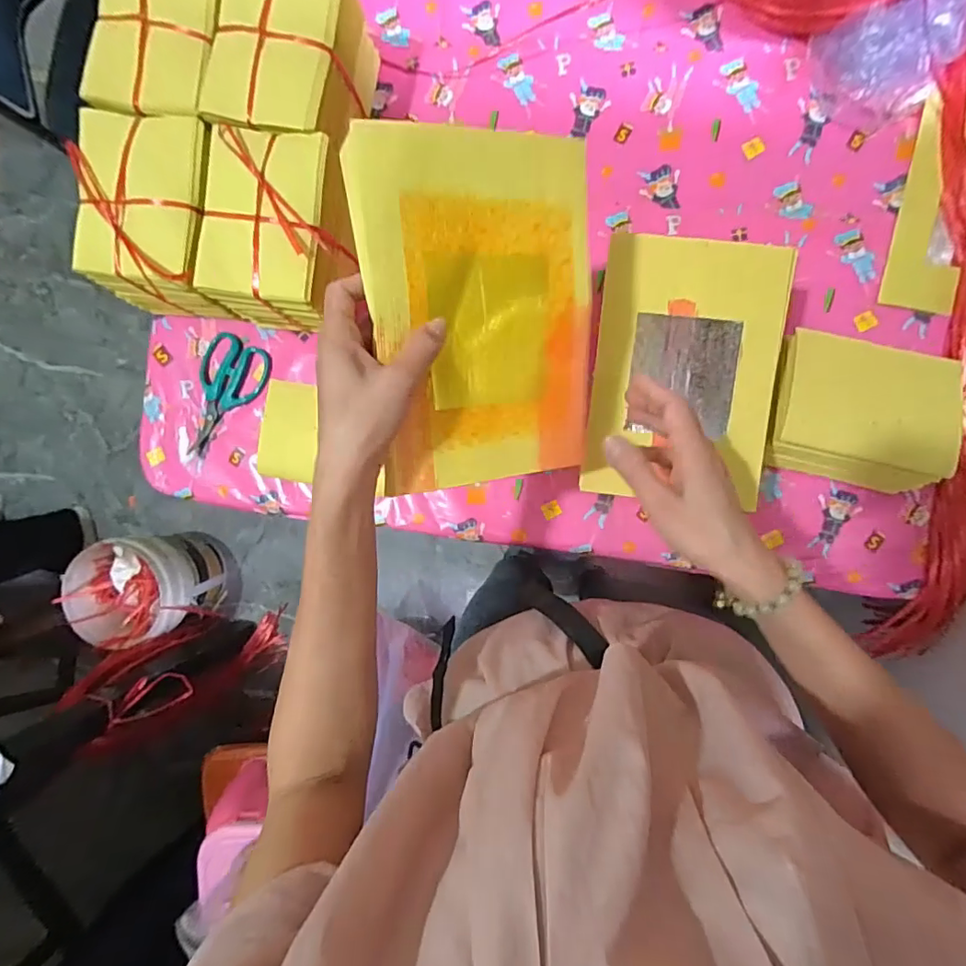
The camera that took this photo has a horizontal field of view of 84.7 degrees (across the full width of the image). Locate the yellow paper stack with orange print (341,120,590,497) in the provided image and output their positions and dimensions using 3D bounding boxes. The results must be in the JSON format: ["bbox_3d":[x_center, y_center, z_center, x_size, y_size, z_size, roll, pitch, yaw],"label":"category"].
[{"bbox_3d":[0.002,-0.113,0.362,0.158,0.011,0.225,-10,104,-22],"label":"yellow paper stack with orange print"}]

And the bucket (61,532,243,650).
[{"bbox_3d":[-0.833,0.254,1.371,0.247,0.328,0.244,0,92,5],"label":"bucket"}]

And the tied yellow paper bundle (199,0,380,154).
[{"bbox_3d":[-0.195,-0.426,0.563,0.123,0.132,0.160,9,93,5],"label":"tied yellow paper bundle"}]

